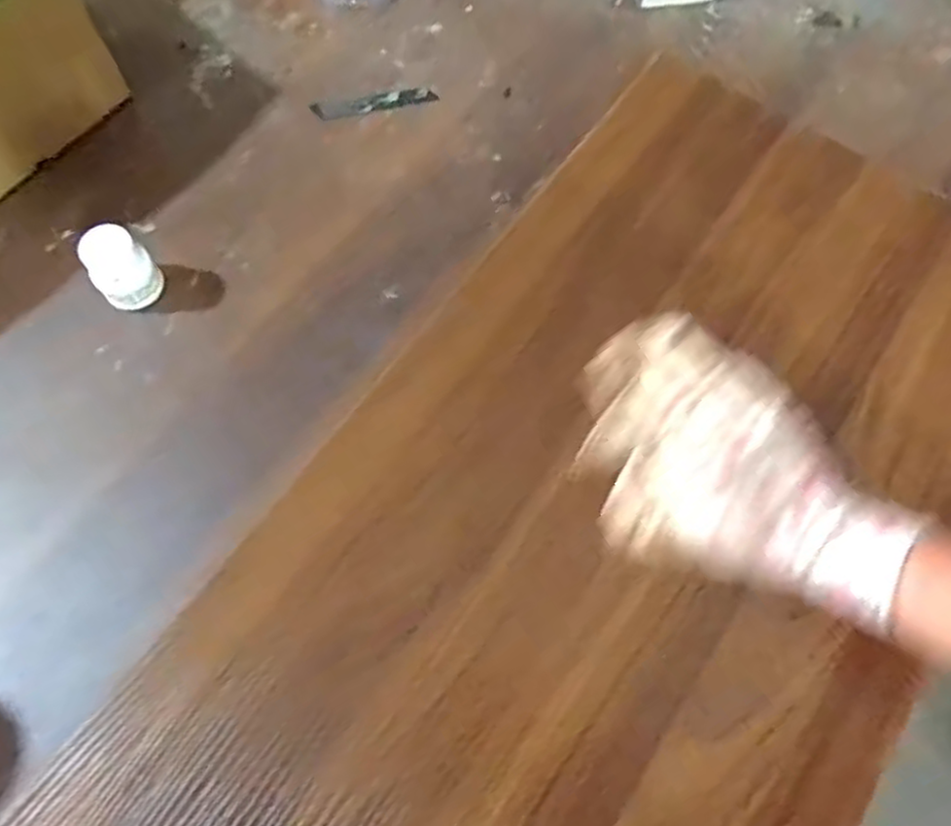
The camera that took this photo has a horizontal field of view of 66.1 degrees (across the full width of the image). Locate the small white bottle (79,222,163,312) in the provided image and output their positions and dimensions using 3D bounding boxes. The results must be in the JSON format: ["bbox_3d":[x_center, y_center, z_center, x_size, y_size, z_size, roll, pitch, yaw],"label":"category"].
[{"bbox_3d":[-0.236,-0.096,0.491,0.038,0.056,0.032,-34,73,-14],"label":"small white bottle"}]

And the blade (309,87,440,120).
[{"bbox_3d":[-0.081,-0.247,0.584,0.097,0.005,0.015,-12,69,-6],"label":"blade"}]

